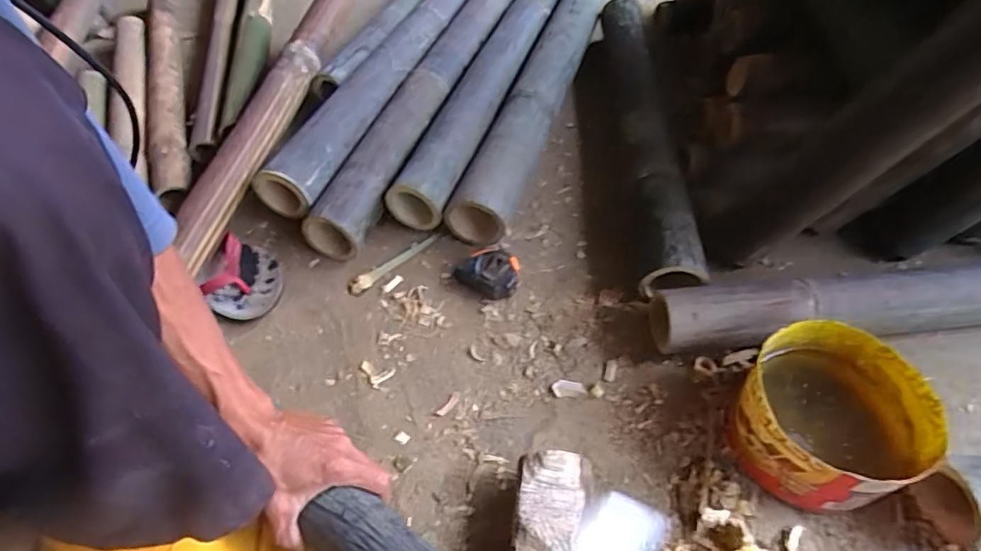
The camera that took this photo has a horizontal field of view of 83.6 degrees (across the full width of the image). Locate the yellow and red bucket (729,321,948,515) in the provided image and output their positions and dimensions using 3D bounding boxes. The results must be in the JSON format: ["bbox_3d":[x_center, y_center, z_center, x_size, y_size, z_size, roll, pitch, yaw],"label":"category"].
[{"bbox_3d":[0.313,0.136,0.514,0.147,0.100,0.144,-1,51,1],"label":"yellow and red bucket"}]

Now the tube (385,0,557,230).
[{"bbox_3d":[0.053,-0.421,0.990,0.097,0.110,0.900,16,53,14],"label":"tube"}]

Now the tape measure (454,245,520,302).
[{"bbox_3d":[0.000,-0.004,0.695,0.081,0.038,0.061,31,58,24],"label":"tape measure"}]

